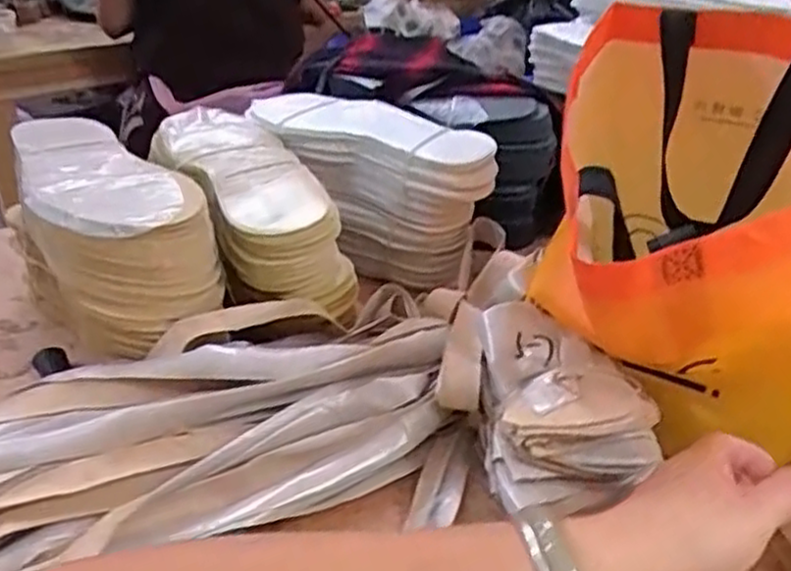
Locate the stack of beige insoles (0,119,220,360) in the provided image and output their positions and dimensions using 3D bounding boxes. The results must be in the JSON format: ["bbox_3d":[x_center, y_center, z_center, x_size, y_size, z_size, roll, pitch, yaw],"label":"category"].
[{"bbox_3d":[-0.225,-0.054,0.587,0.109,0.096,0.246,-17,37,-27],"label":"stack of beige insoles"}]

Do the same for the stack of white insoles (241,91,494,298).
[{"bbox_3d":[-0.030,-0.091,0.727,0.242,0.131,0.110,26,39,32],"label":"stack of white insoles"}]

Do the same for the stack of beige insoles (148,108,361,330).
[{"bbox_3d":[-0.120,-0.061,0.630,0.110,0.093,0.217,-14,36,-24],"label":"stack of beige insoles"}]

